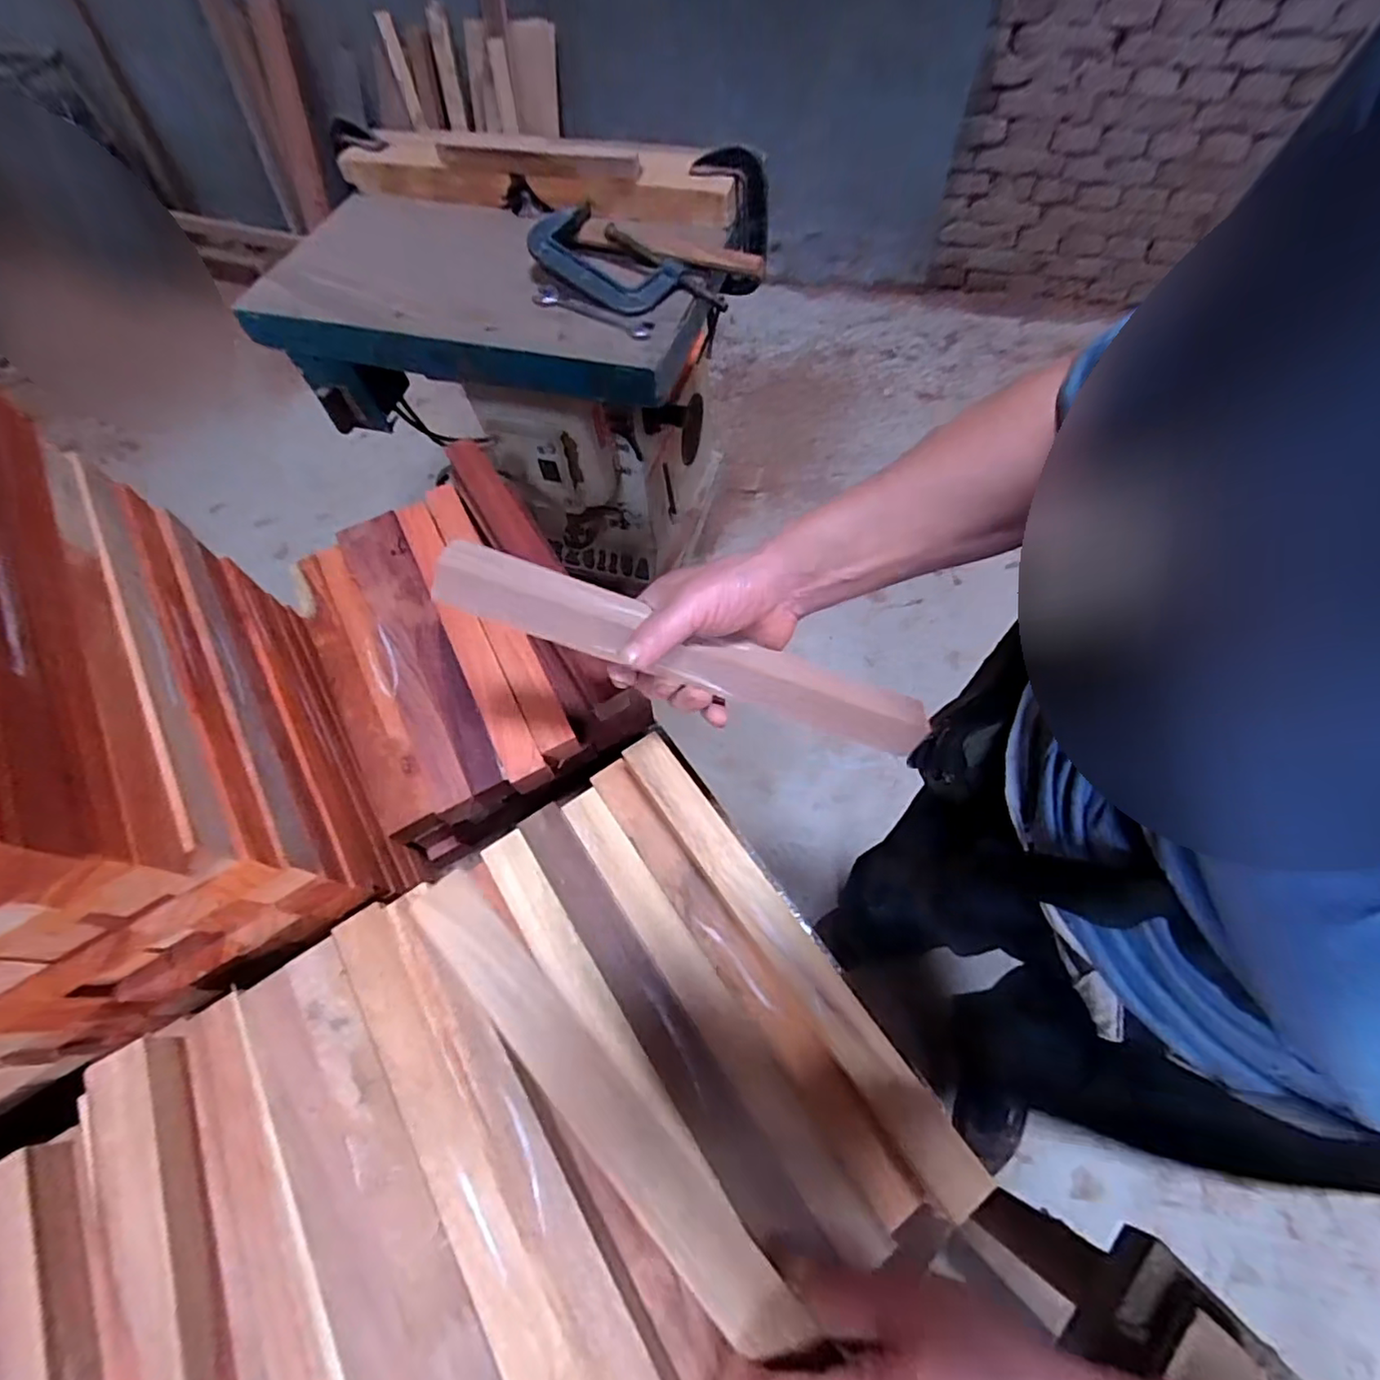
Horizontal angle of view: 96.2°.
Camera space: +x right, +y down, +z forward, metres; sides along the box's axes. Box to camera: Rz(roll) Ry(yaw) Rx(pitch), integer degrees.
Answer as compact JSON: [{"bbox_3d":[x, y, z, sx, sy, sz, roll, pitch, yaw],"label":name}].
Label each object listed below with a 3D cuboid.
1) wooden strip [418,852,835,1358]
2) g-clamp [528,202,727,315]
[{"bbox_3d":[-0.046,0.187,0.290,0.034,0.016,0.244,-41,75,-18],"label":"wooden strip"},{"bbox_3d":[-0.095,-0.560,0.804,0.252,0.044,0.119,25,66,16],"label":"g-clamp"}]

